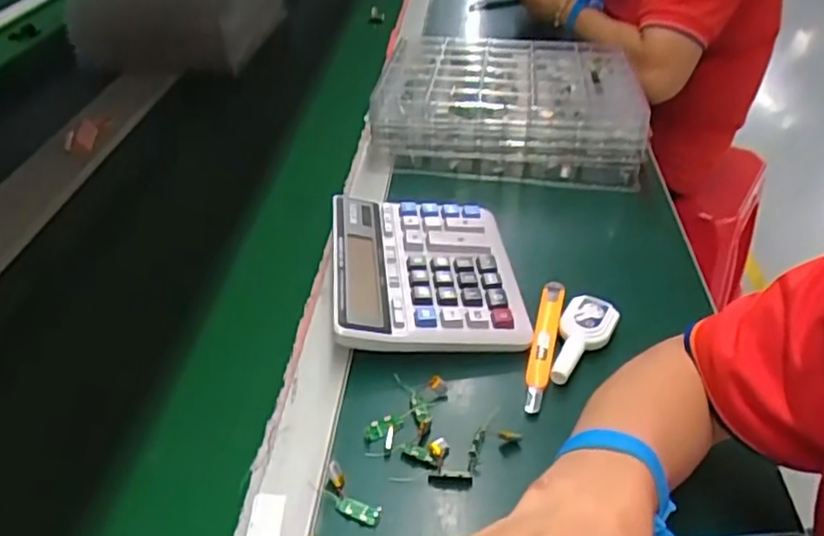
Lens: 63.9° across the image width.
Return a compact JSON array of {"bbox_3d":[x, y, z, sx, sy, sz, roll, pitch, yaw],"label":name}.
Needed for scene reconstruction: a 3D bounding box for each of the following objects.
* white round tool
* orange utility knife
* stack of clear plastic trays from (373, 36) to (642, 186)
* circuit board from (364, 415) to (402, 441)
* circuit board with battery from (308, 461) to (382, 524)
[{"bbox_3d":[0.130,0.054,0.517,0.039,0.018,0.087,21,42,26],"label":"white round tool"},{"bbox_3d":[0.106,0.061,0.532,0.019,0.024,0.132,10,39,13],"label":"orange utility knife"},{"bbox_3d":[0.113,-0.202,0.805,0.291,0.087,0.238,4,38,6],"label":"stack of clear plastic trays"},{"bbox_3d":[-0.020,0.111,0.463,0.028,0.008,0.013,-14,40,-17],"label":"circuit board"},{"bbox_3d":[-0.041,0.145,0.420,0.047,0.010,0.021,30,47,33],"label":"circuit board with battery"}]

